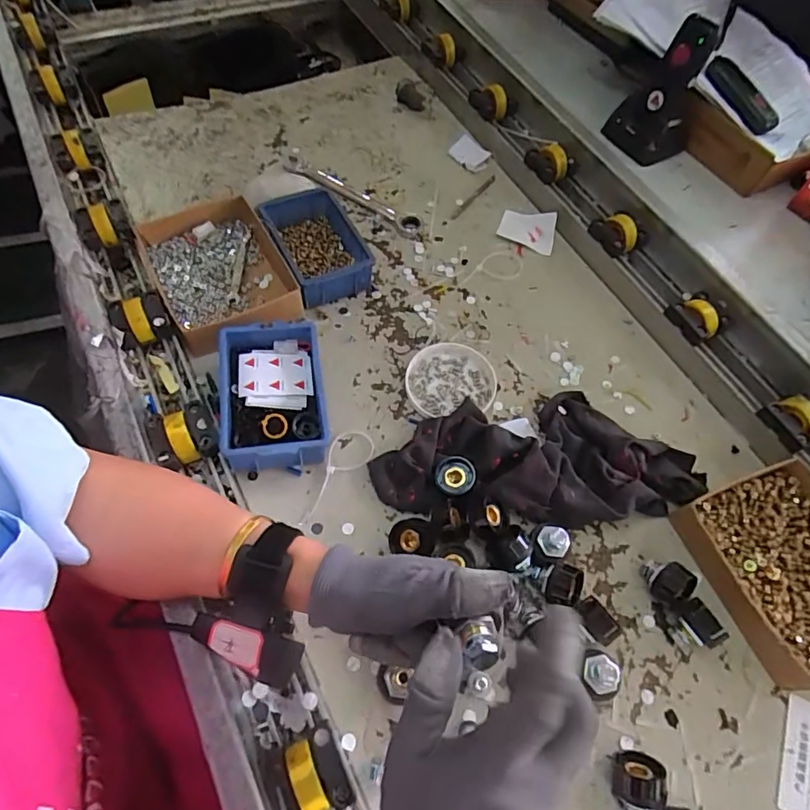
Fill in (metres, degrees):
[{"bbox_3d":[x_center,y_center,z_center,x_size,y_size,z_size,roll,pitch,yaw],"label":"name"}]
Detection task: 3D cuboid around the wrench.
[{"bbox_3d":[-0.075,-0.290,0.710,0.226,0.007,0.035,31,64,13],"label":"wrench"}]

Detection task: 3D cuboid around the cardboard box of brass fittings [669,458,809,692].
[{"bbox_3d":[0.359,0.153,0.483,0.149,0.038,0.166,-17,64,-12],"label":"cardboard box of brass fittings"}]

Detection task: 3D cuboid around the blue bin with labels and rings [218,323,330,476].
[{"bbox_3d":[-0.133,-0.005,0.523,0.102,0.058,0.151,-8,62,-8],"label":"blue bin with labels and rings"}]

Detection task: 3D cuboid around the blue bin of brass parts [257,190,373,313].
[{"bbox_3d":[-0.105,-0.192,0.628,0.100,0.054,0.139,-23,65,-15],"label":"blue bin of brass parts"}]

